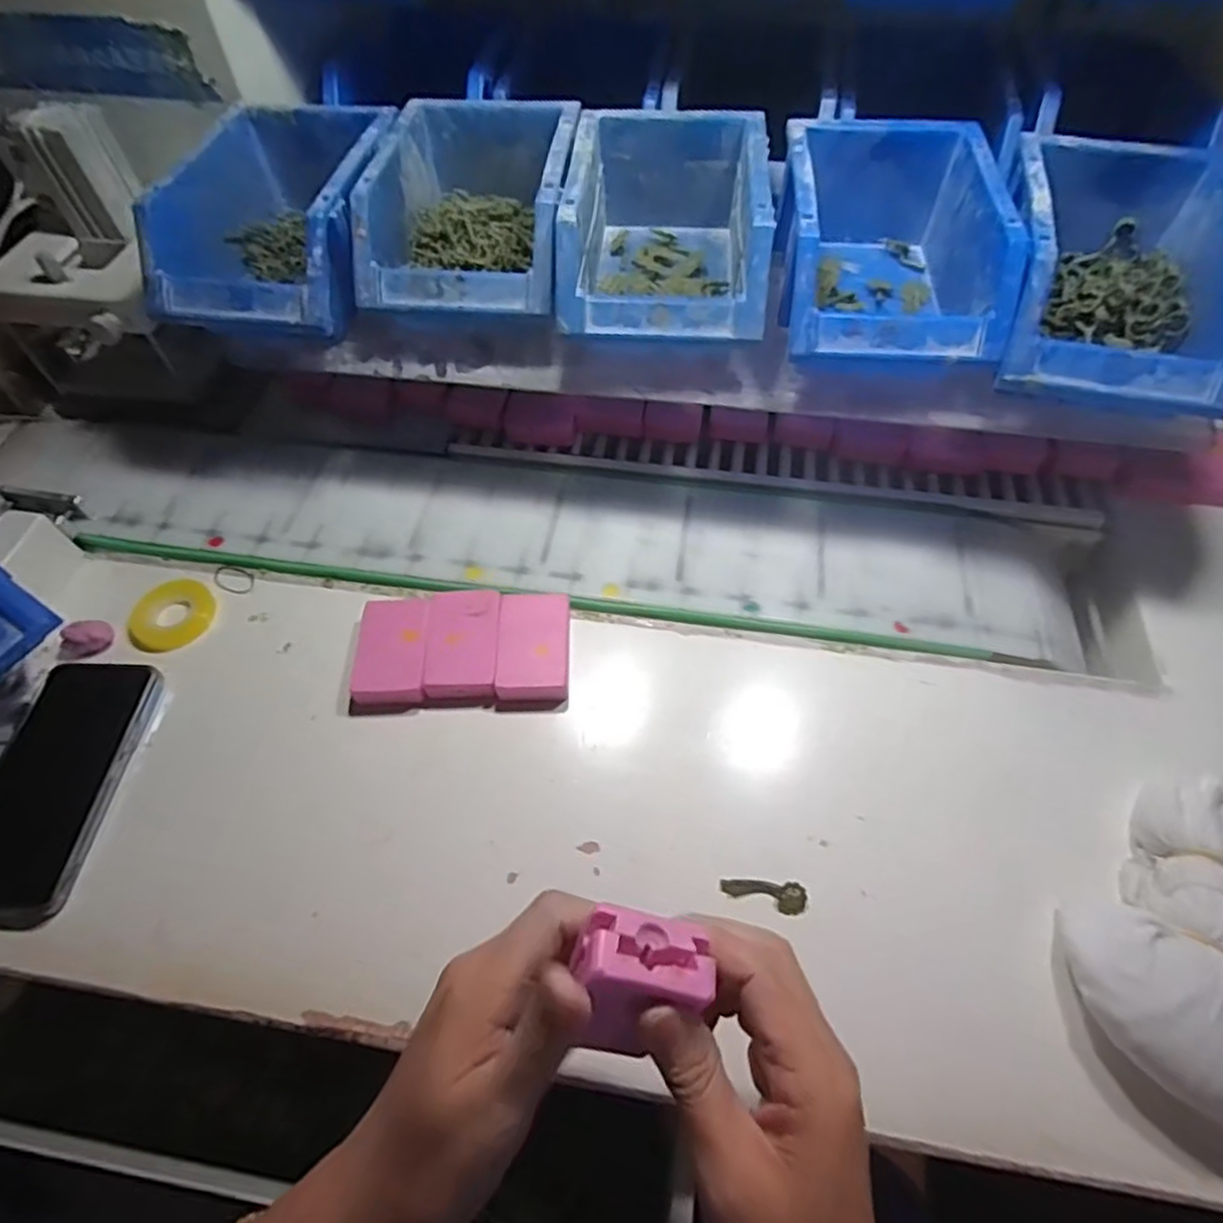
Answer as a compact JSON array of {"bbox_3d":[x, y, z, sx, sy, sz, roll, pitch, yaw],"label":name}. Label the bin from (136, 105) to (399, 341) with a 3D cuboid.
[{"bbox_3d":[-0.212,-0.258,0.458,0.122,0.072,0.174,8,57,6],"label":"bin"}]

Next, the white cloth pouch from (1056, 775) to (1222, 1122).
[{"bbox_3d":[0.278,0.150,0.337,0.096,0.043,0.165,22,59,15],"label":"white cloth pouch"}]

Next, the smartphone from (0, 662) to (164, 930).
[{"bbox_3d":[-0.322,0.096,0.395,0.074,0.008,0.150,2,56,3],"label":"smartphone"}]

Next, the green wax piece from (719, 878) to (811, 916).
[{"bbox_3d":[0.081,0.150,0.365,0.044,0.007,0.015,4,56,4],"label":"green wax piece"}]

